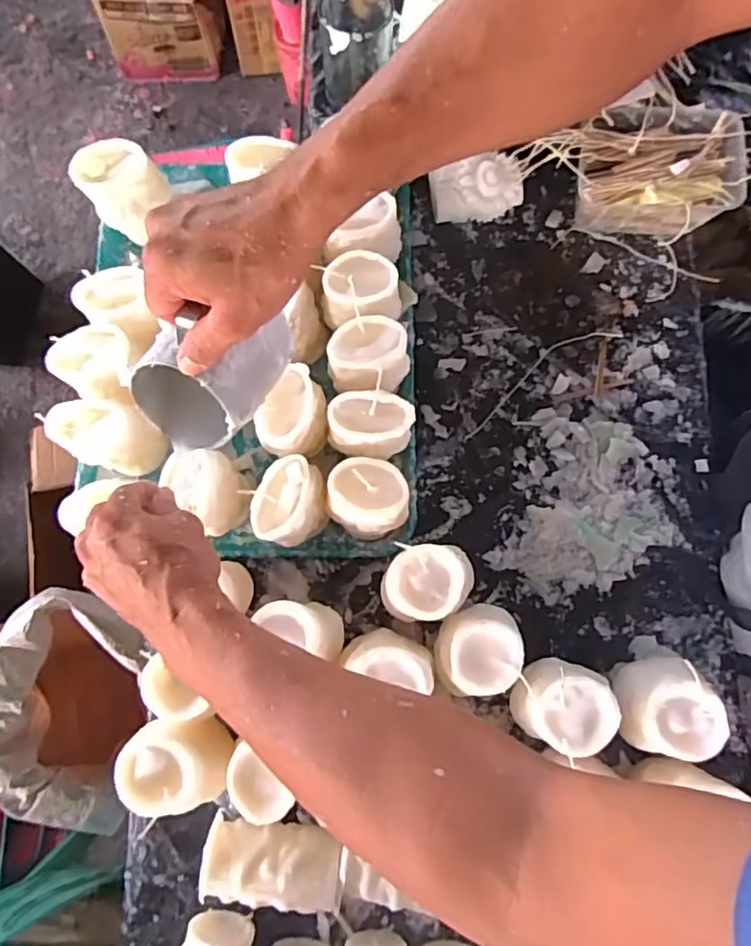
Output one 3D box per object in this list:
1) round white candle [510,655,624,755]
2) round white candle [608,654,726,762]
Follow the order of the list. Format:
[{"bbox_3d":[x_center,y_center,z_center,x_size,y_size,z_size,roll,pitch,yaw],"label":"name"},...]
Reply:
[{"bbox_3d":[0.162,0.201,0.523,0.088,0.111,0.065,-1,79,0],"label":"round white candle"},{"bbox_3d":[0.245,0.202,0.511,0.065,0.104,0.083,43,82,8],"label":"round white candle"}]

